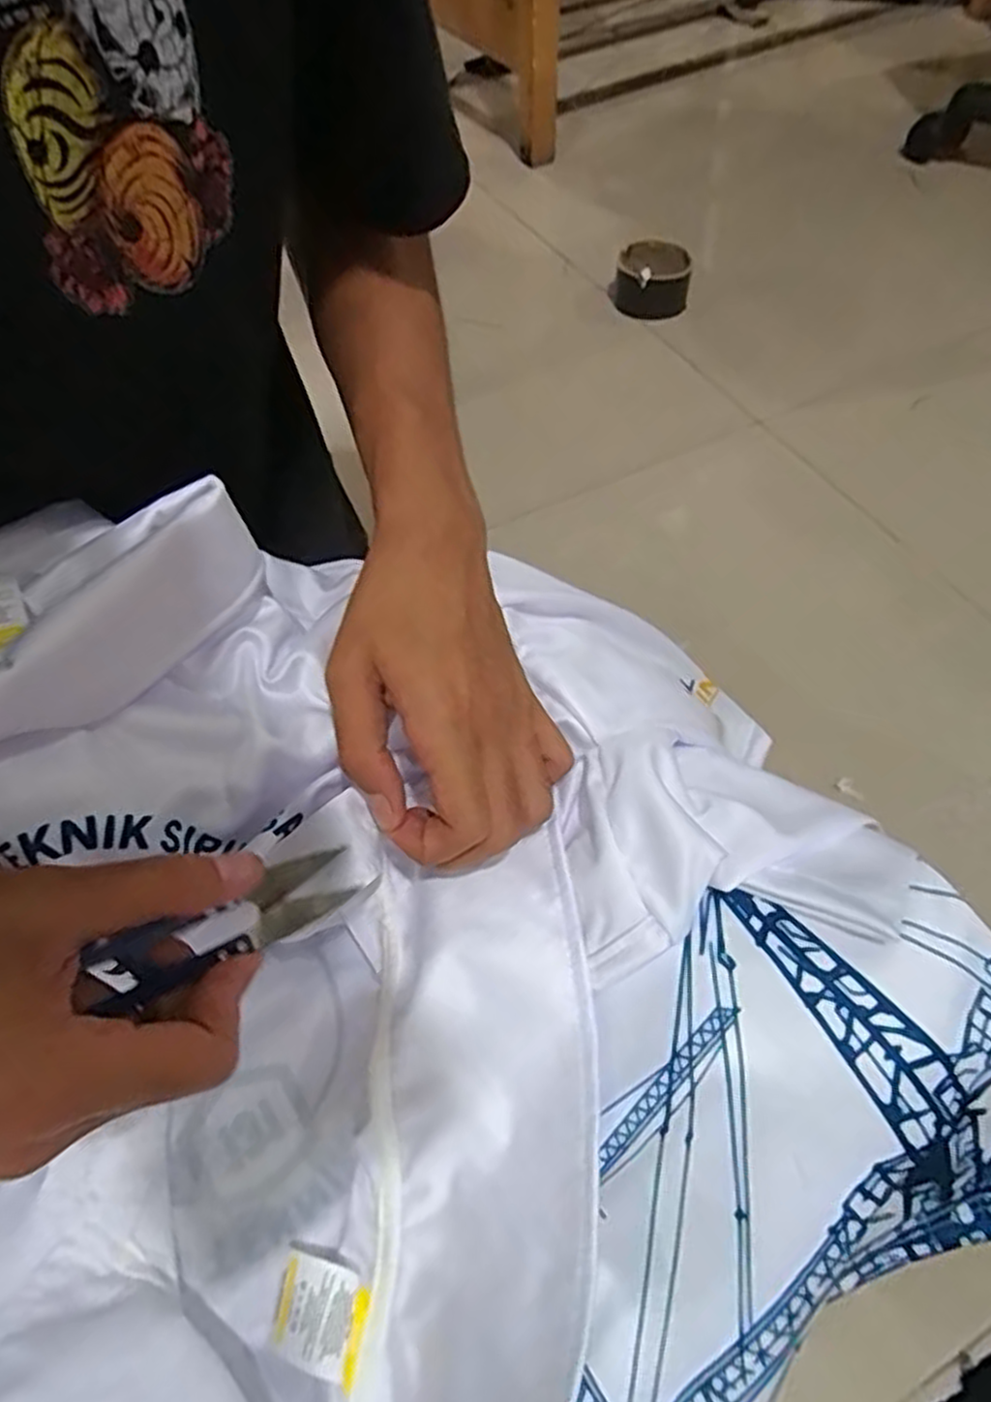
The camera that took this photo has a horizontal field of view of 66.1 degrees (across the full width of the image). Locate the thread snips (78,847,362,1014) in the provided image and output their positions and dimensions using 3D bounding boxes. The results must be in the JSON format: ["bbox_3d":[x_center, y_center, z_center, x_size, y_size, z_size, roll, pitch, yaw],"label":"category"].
[{"bbox_3d":[-0.094,0.078,0.262,0.089,0.019,0.022,-22,58,-22],"label":"thread snips"}]

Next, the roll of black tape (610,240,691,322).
[{"bbox_3d":[0.177,-0.479,0.870,0.089,0.051,0.080,6,57,5],"label":"roll of black tape"}]

